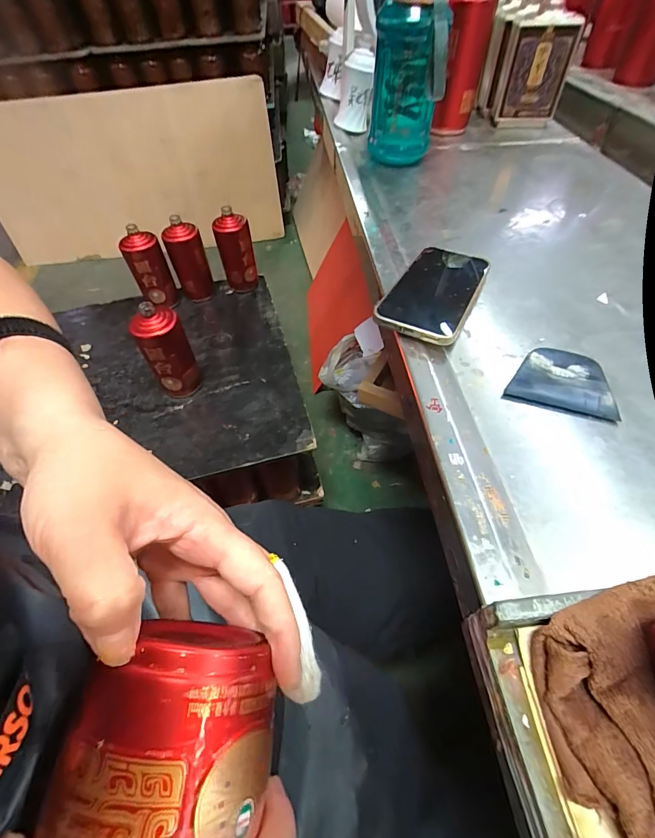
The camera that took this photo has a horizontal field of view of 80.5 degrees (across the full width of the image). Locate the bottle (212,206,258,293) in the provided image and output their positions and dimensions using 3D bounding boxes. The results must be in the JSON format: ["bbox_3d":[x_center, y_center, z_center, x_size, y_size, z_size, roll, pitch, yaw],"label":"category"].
[{"bbox_3d":[-0.215,-0.389,0.919,0.078,0.180,0.084,-13,53,-5],"label":"bottle"}]

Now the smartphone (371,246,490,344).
[{"bbox_3d":[0.103,-0.127,0.380,0.082,0.018,0.153,21,55,17],"label":"smartphone"}]

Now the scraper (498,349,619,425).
[{"bbox_3d":[0.186,-0.030,0.309,0.077,0.011,0.060,15,53,13],"label":"scraper"}]

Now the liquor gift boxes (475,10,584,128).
[{"bbox_3d":[0.342,-0.604,0.676,0.111,0.144,0.115,1,51,2],"label":"liquor gift boxes"}]

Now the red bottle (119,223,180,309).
[{"bbox_3d":[-0.401,-0.336,0.875,0.079,0.164,0.069,-25,55,-14],"label":"red bottle"}]

